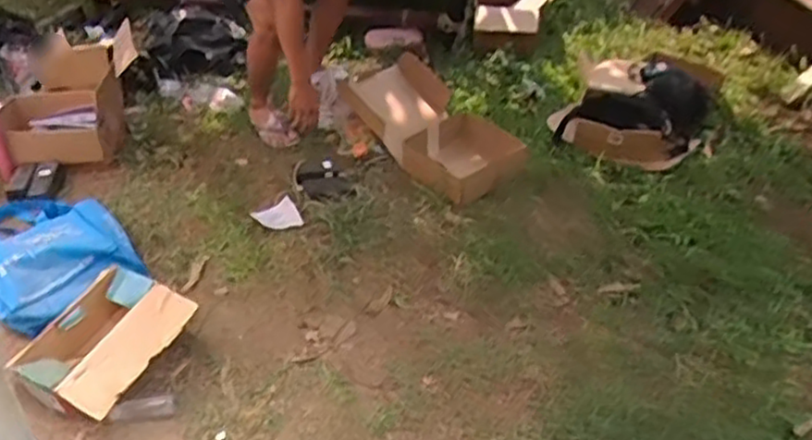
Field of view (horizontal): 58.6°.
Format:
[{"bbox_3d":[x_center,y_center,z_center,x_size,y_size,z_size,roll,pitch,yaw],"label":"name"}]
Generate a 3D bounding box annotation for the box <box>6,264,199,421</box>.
[{"bbox_3d":[-0.601,0.243,1.446,0.239,0.110,0.293,21,48,23],"label":"box"}]

